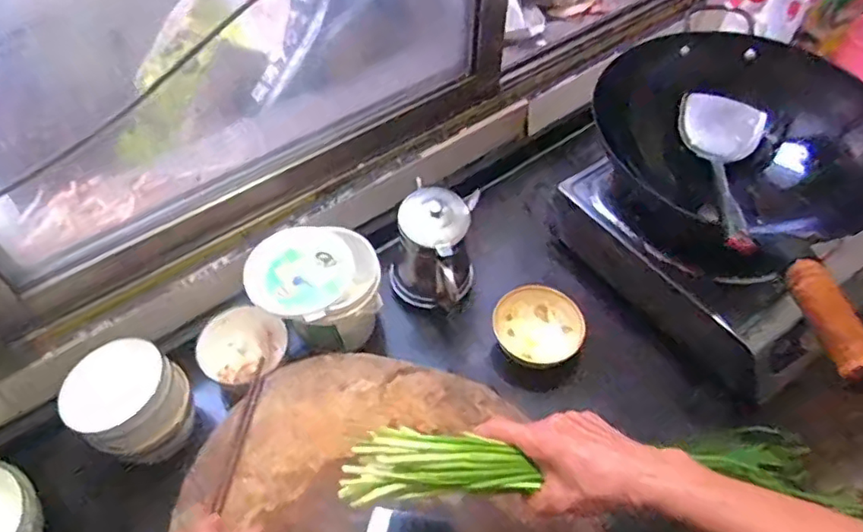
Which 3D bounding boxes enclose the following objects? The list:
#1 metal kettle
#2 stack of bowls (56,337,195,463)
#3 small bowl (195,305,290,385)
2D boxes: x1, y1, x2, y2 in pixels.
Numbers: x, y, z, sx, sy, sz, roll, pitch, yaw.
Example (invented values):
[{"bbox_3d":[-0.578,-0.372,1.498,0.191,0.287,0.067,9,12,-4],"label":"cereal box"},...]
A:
[{"bbox_3d":[-0.001,-0.018,0.774,0.101,0.135,0.106,13,53,11],"label":"metal kettle"},{"bbox_3d":[-0.316,0.146,0.634,0.088,0.106,0.109,26,57,19],"label":"stack of bowls"},{"bbox_3d":[-0.230,0.098,0.720,0.086,0.046,0.099,9,53,8],"label":"small bowl"}]

